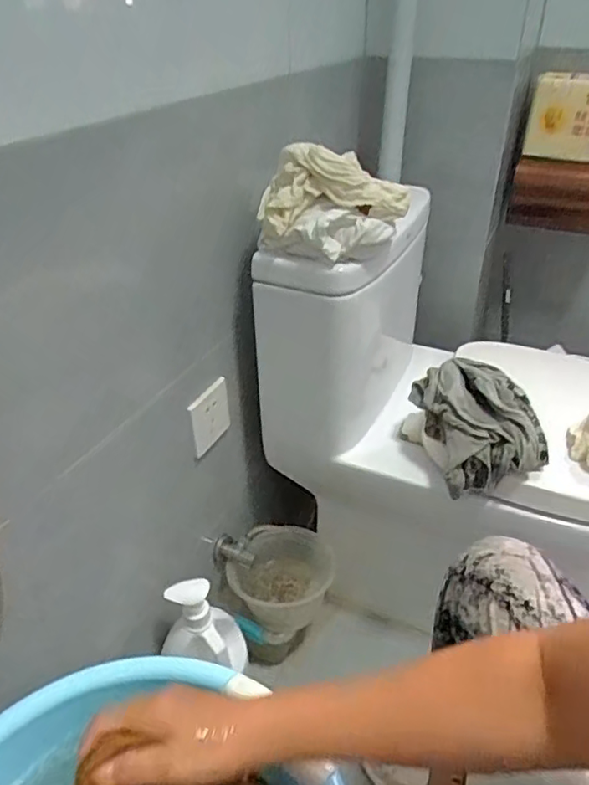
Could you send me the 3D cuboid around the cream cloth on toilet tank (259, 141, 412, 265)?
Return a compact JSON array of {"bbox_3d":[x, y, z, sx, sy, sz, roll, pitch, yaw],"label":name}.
[{"bbox_3d":[0.044,-0.221,0.675,0.172,0.117,0.055,3,35,5],"label":"cream cloth on toilet tank"}]

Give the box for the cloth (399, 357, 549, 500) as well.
[{"bbox_3d":[0.244,0.048,0.800,0.125,0.135,0.199,-8,35,-11],"label":"cloth"}]

